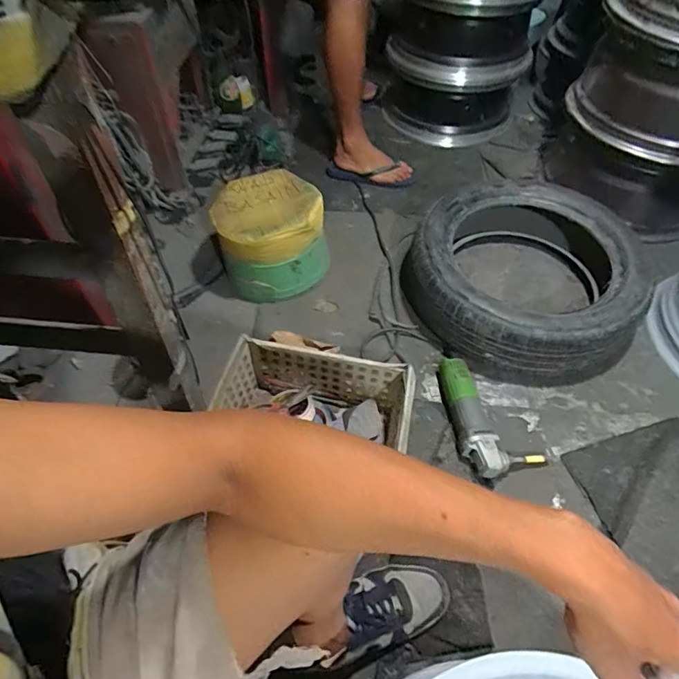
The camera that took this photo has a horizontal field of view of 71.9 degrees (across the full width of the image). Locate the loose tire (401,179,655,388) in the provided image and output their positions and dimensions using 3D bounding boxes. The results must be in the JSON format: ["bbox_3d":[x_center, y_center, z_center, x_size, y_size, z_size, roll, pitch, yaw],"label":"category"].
[{"bbox_3d":[0.446,-0.172,1.090,0.512,0.164,0.561,28,57,19],"label":"loose tire"}]

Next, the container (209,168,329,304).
[{"bbox_3d":[-0.167,-0.242,1.140,0.240,0.207,0.240,-22,56,-16],"label":"container"}]

